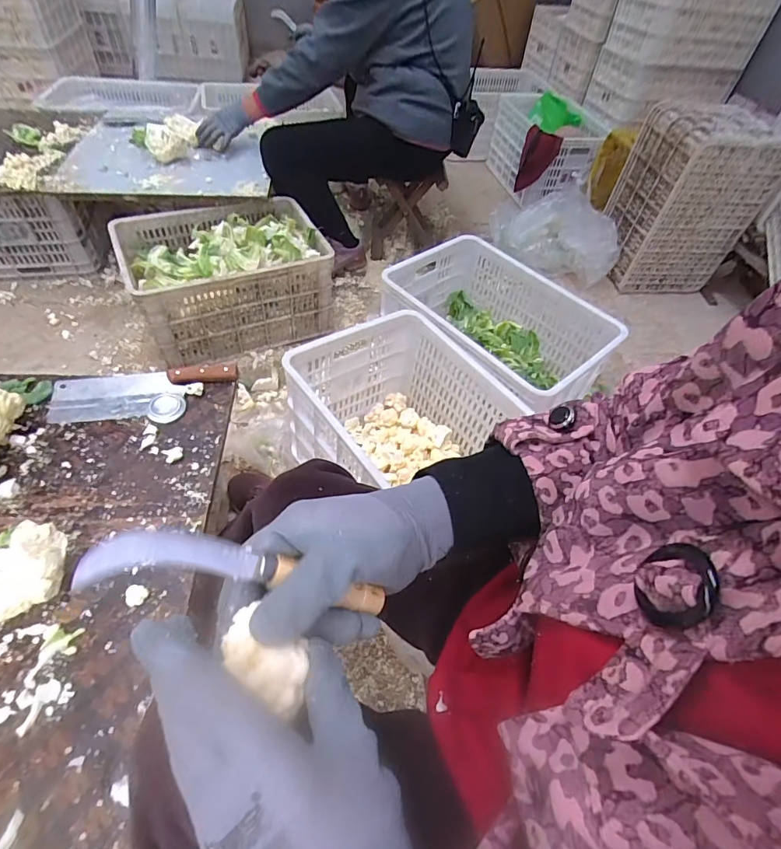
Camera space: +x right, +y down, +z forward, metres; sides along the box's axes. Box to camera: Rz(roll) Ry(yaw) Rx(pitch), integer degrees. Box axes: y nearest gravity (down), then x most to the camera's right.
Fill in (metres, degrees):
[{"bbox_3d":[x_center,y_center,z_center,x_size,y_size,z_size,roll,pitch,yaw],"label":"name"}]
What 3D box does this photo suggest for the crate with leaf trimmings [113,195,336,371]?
[{"bbox_3d":[-0.466,-0.434,1.311,0.498,0.265,0.380,-20,55,-22],"label":"crate with leaf trimmings"}]

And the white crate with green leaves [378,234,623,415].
[{"bbox_3d":[0.258,-0.233,1.168,0.367,0.238,0.547,-27,58,-26],"label":"white crate with green leaves"}]

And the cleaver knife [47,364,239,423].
[{"bbox_3d":[-0.442,-0.063,0.807,0.305,0.032,0.109,-3,51,-9],"label":"cleaver knife"}]

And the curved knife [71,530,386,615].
[{"bbox_3d":[-0.081,0.091,0.271,0.177,0.014,0.031,21,45,-26],"label":"curved knife"}]

